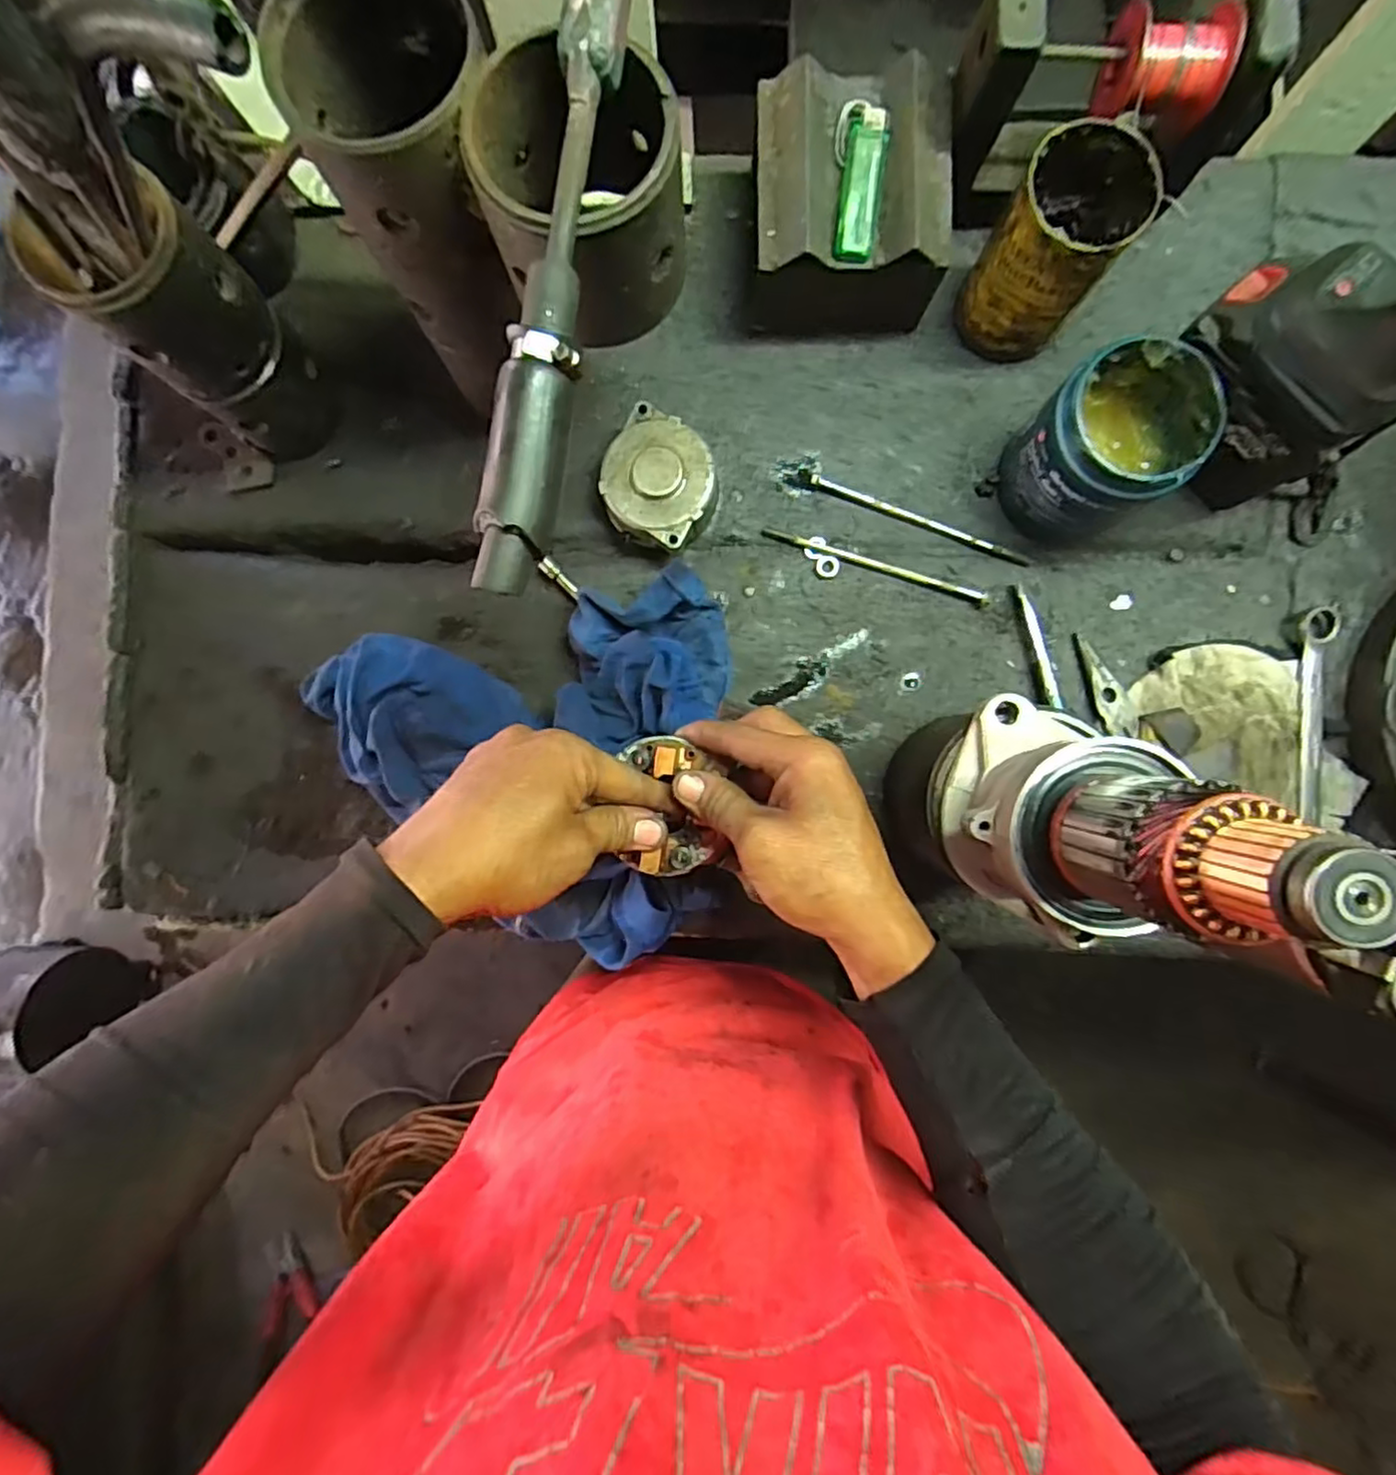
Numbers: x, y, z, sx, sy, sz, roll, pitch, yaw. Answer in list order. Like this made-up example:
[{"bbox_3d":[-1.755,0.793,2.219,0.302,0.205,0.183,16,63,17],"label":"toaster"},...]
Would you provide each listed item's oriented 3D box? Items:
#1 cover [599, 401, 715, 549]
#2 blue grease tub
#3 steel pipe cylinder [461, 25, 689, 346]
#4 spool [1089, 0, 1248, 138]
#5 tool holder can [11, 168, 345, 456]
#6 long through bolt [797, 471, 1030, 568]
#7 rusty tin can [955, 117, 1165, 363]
[{"bbox_3d":[-0.027,-0.177,0.477,0.072,0.039,0.082,20,89,2],"label":"cover"},{"bbox_3d":[0.259,-0.186,0.440,0.096,0.104,0.089,0,88,2],"label":"blue grease tub"},{"bbox_3d":[-0.053,-0.243,0.306,0.091,0.077,0.095,0,88,2],"label":"steel pipe cylinder"},{"bbox_3d":[0.260,-0.374,0.381,0.061,0.045,0.044,6,88,2],"label":"spool"},{"bbox_3d":[-0.293,-0.242,0.418,0.068,0.179,0.082,41,89,3],"label":"tool holder can"},{"bbox_3d":[0.156,-0.158,0.490,0.175,0.013,0.009,22,89,2],"label":"long through bolt"},{"bbox_3d":[0.224,-0.309,0.438,0.074,0.115,0.078,0,88,2],"label":"rusty tin can"}]

